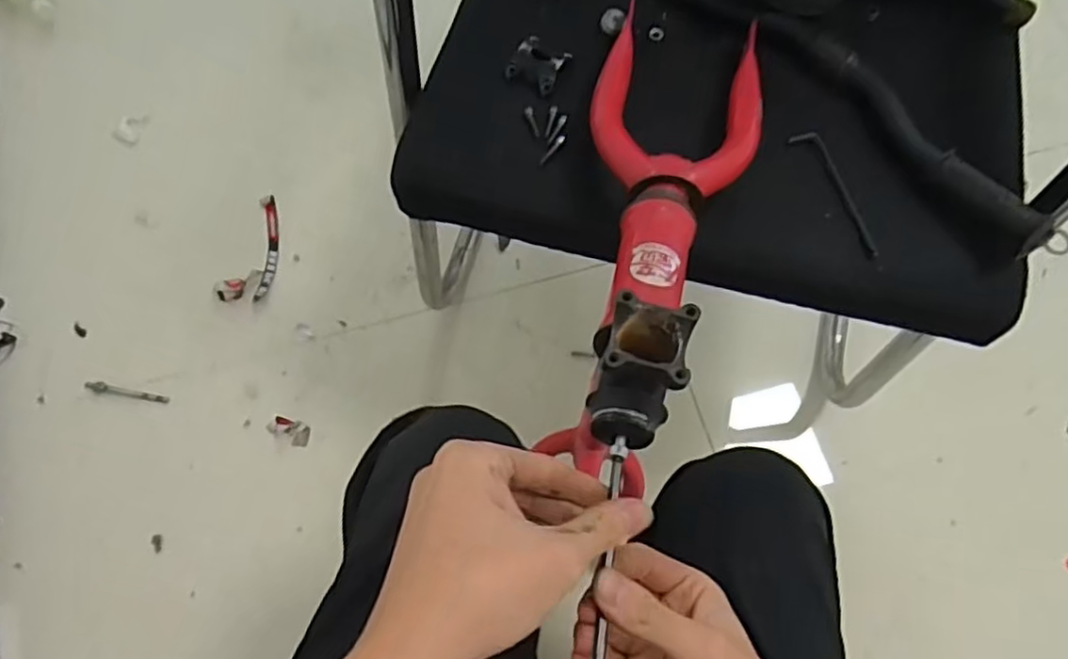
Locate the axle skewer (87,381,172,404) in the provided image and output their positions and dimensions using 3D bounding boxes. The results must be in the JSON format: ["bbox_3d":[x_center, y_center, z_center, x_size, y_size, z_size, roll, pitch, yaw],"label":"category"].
[{"bbox_3d":[-0.550,0.086,0.947,0.117,0.012,0.015,10,73,4],"label":"axle skewer"}]

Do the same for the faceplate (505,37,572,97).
[{"bbox_3d":[0.003,-0.210,0.550,0.039,0.014,0.041,27,73,8],"label":"faceplate"}]

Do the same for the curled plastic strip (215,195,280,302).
[{"bbox_3d":[-0.393,-0.115,1.005,0.064,0.021,0.168,15,73,6],"label":"curled plastic strip"}]

